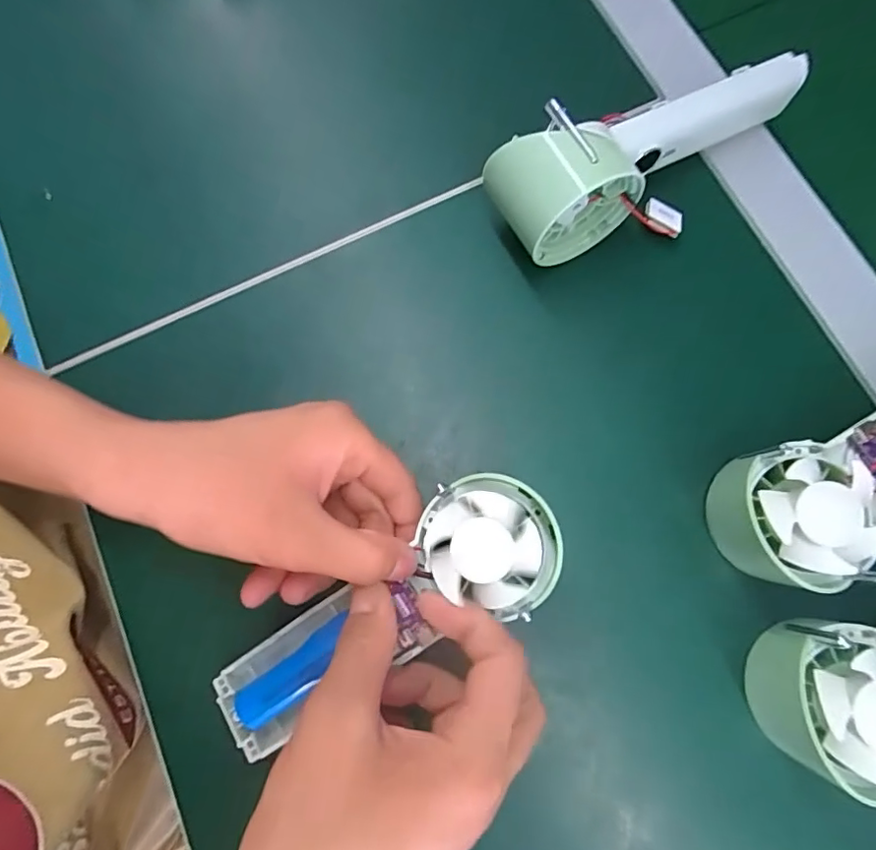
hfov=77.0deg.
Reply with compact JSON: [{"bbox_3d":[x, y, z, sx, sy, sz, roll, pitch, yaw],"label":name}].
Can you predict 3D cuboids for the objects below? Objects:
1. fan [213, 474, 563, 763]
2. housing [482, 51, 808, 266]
[{"bbox_3d":[-0.024,0.084,0.243,0.173,0.030,0.058,-35,80,11],"label":"fan"},{"bbox_3d":[0.113,-0.134,0.281,0.161,0.062,0.054,-17,79,-4],"label":"housing"}]

